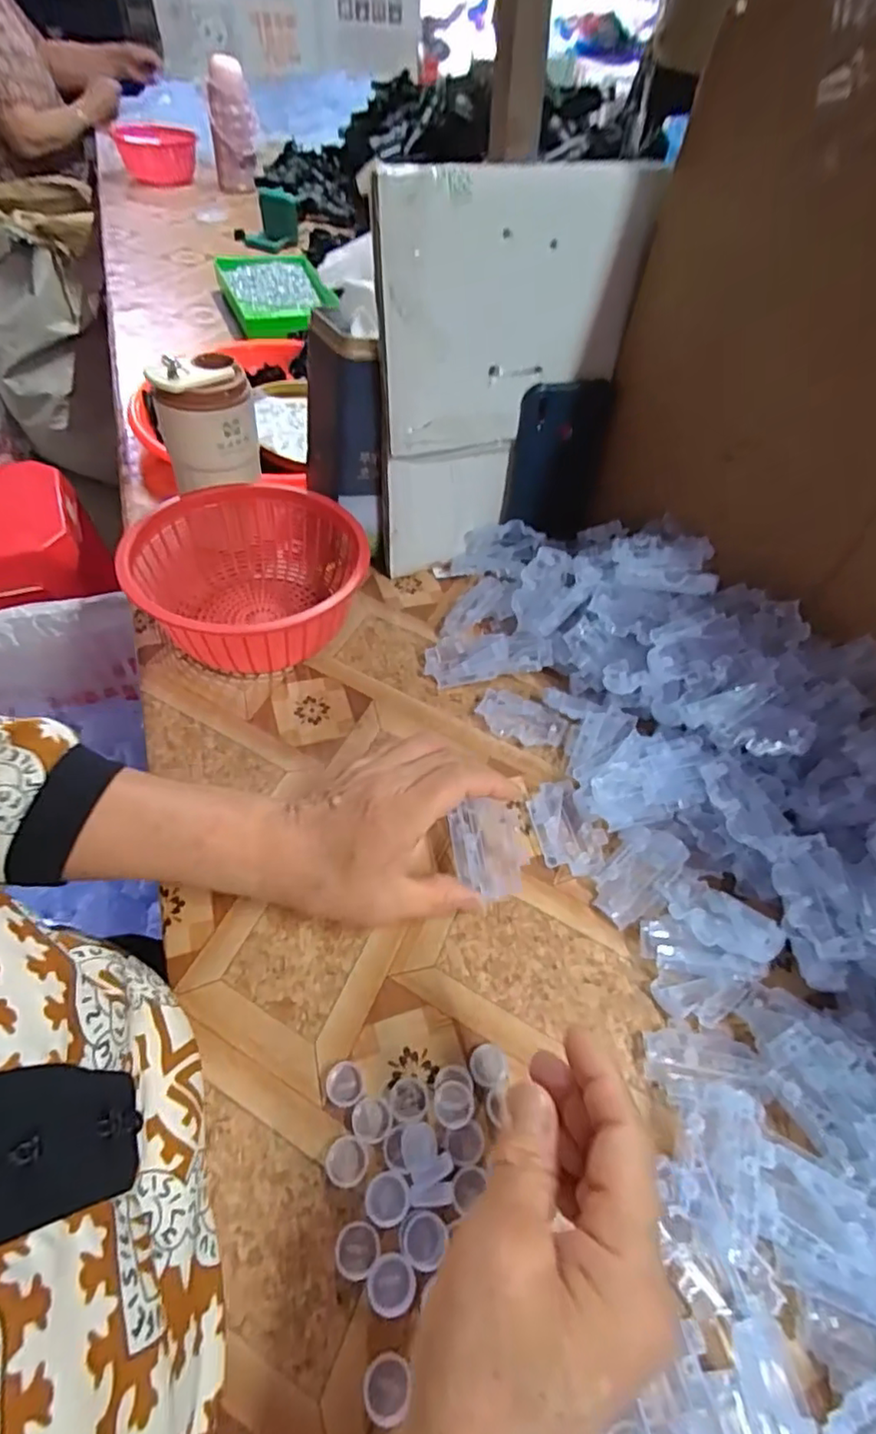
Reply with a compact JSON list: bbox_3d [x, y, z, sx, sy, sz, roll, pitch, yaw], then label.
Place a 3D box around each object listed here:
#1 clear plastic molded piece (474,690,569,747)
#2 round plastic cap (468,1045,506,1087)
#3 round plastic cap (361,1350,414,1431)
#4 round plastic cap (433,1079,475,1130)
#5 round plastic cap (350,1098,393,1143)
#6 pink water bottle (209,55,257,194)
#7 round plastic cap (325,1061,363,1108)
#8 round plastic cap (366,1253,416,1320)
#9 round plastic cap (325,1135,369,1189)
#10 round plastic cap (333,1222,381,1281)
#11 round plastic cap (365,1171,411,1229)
[{"bbox_3d":[0.064,0.001,0.478,0.069,0.012,0.034,28,58,15],"label":"clear plastic molded piece"},{"bbox_3d":[0.027,0.189,0.330,0.019,0.006,0.019,2,55,-2],"label":"round plastic cap"},{"bbox_3d":[-0.021,0.278,0.253,0.019,0.004,0.021,-7,56,-8],"label":"round plastic cap"},{"bbox_3d":[0.008,0.201,0.316,0.020,0.009,0.021,2,55,-2],"label":"round plastic cap"},{"bbox_3d":[-0.034,0.205,0.311,0.019,0.004,0.020,2,55,-2],"label":"round plastic cap"},{"bbox_3d":[-0.451,-1.303,1.334,0.101,0.183,0.110,-8,56,-9],"label":"pink water bottle"},{"bbox_3d":[-0.049,0.193,0.320,0.019,0.005,0.020,2,55,-2],"label":"round plastic cap"},{"bbox_3d":[-0.020,0.251,0.269,0.022,0.009,0.019,-35,64,-24],"label":"round plastic cap"},{"bbox_3d":[-0.045,0.218,0.299,0.021,0.006,0.020,2,55,-2],"label":"round plastic cap"},{"bbox_3d":[-0.037,0.244,0.278,0.020,0.005,0.020,2,55,-2],"label":"round plastic cap"},{"bbox_3d":[-0.024,0.228,0.288,0.020,0.006,0.020,2,55,-2],"label":"round plastic cap"}]

